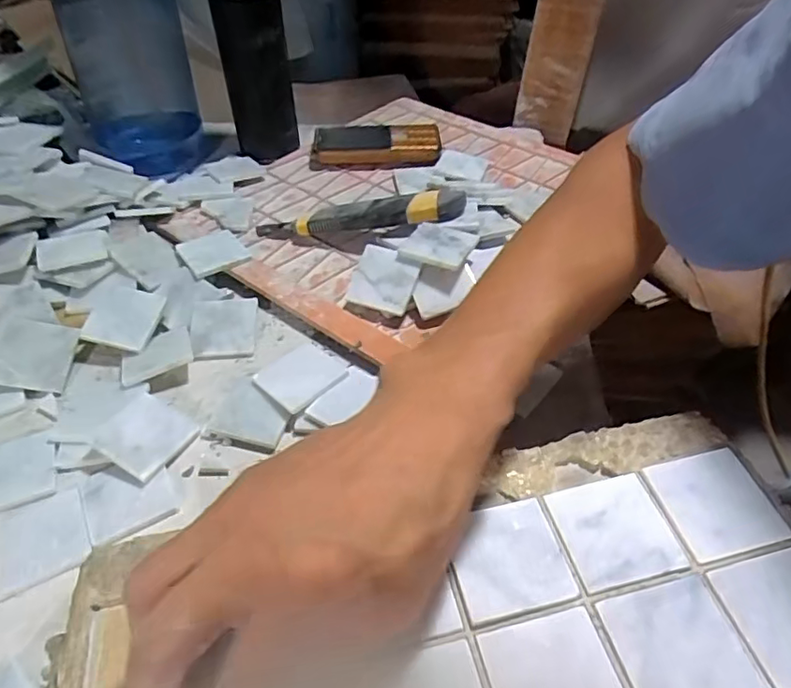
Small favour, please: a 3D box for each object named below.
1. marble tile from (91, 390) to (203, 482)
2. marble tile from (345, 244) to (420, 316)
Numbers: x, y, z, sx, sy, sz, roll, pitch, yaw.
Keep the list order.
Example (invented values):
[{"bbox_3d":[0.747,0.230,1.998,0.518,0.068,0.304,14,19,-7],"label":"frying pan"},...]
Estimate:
[{"bbox_3d":[-0.155,0.055,0.356,0.047,0.009,0.047,32,45,8],"label":"marble tile"},{"bbox_3d":[-0.008,-0.049,0.430,0.045,0.008,0.047,17,72,14],"label":"marble tile"}]

